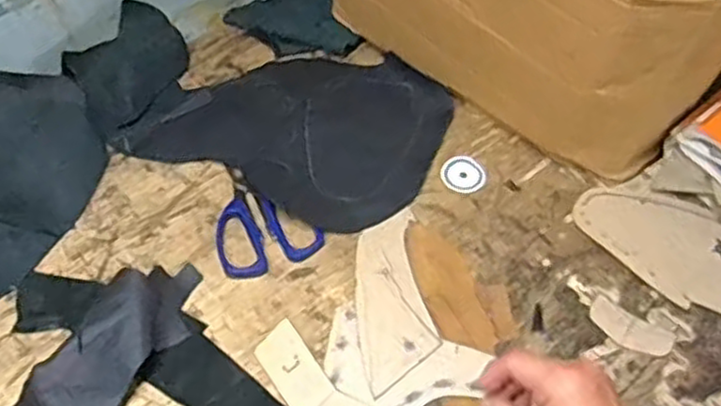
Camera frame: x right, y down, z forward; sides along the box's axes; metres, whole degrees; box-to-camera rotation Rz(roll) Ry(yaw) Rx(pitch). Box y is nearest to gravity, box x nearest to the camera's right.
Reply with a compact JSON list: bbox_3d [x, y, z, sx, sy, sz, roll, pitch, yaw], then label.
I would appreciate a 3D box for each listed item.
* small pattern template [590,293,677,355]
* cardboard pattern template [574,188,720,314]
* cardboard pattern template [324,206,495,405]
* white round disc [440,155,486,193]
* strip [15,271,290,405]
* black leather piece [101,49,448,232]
[{"bbox_3d":[0.212,0.099,0.569,0.065,0.004,0.032,30,57,22],"label":"small pattern template"},{"bbox_3d":[0.260,0.036,0.618,0.152,0.006,0.095,23,56,16],"label":"cardboard pattern template"},{"bbox_3d":[0.019,0.087,0.571,0.112,0.005,0.164,-19,53,-14],"label":"cardboard pattern template"},{"bbox_3d":[0.095,-0.027,0.670,0.039,0.004,0.040,0,51,0],"label":"white round disc"},{"bbox_3d":[-0.146,0.120,0.548,0.286,0.007,0.059,22,54,17],"label":"strip"},{"bbox_3d":[-0.059,-0.083,0.704,0.269,0.015,0.208,21,54,16],"label":"black leather piece"}]

